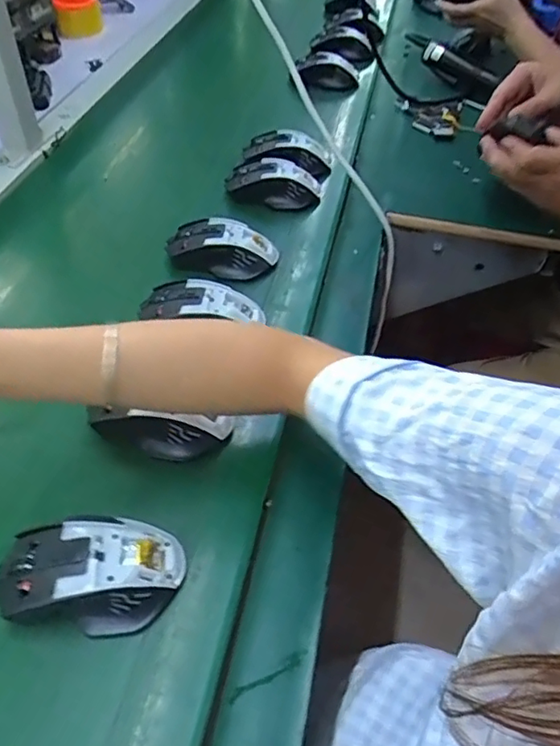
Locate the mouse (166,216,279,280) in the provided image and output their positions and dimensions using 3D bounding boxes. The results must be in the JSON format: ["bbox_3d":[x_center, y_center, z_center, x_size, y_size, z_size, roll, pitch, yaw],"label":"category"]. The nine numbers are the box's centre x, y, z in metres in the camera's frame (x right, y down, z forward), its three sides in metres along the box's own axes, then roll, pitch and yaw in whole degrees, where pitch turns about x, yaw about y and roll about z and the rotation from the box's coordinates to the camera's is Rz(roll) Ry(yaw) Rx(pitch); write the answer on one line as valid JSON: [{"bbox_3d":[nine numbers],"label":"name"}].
[{"bbox_3d":[-0.060,-0.131,0.615,0.113,0.038,0.057,8,49,8],"label":"mouse"}]

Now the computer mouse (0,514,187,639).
[{"bbox_3d":[-0.123,0.128,0.377,0.110,0.037,0.066,0,49,1],"label":"computer mouse"}]

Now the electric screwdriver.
[{"bbox_3d":[0.253,-0.480,0.880,0.039,0.031,0.236,-19,51,-15],"label":"electric screwdriver"}]

